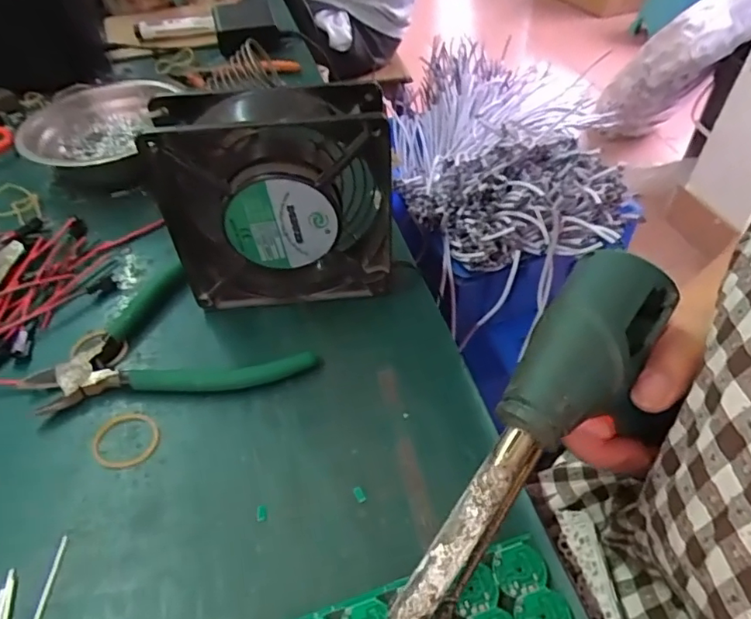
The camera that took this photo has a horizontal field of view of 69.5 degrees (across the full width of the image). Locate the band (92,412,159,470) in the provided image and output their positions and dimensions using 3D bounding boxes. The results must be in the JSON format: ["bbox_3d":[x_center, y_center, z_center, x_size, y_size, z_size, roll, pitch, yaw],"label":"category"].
[{"bbox_3d":[-0.125,0.065,0.270,0.031,0.004,0.032,-1,47,1],"label":"band"}]

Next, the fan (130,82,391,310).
[{"bbox_3d":[-0.053,-0.059,0.303,0.117,0.120,0.043,-5,47,-4],"label":"fan"}]

